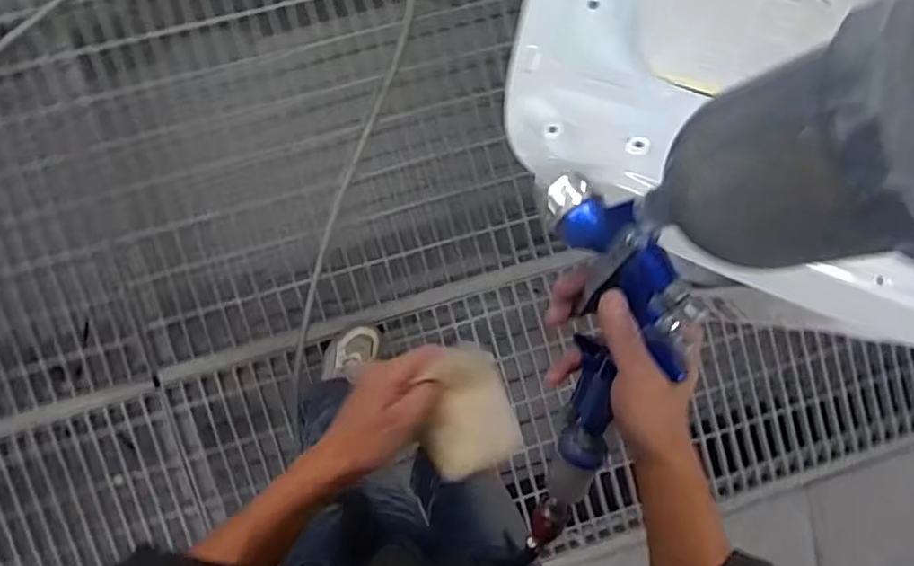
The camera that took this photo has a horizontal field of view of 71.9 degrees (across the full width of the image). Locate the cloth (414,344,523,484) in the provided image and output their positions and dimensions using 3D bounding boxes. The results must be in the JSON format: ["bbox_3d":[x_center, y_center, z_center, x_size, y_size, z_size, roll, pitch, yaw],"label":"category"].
[{"bbox_3d":[0.006,0.100,0.496,0.071,0.013,0.099,-18,94,-2],"label":"cloth"}]

